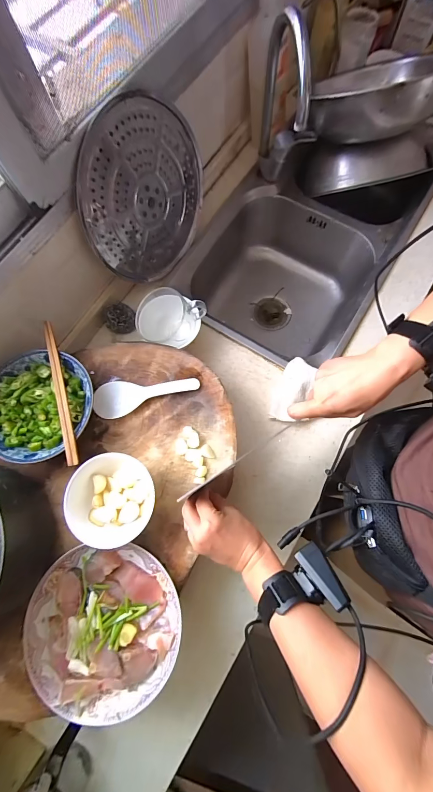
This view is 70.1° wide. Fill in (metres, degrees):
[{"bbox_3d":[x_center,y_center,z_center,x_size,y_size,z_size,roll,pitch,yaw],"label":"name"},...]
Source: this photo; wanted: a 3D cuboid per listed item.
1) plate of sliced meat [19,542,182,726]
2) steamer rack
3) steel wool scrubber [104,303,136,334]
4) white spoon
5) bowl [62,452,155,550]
[{"bbox_3d":[-0.153,0.304,0.407,0.204,0.036,0.190,0,75,1],"label":"plate of sliced meat"},{"bbox_3d":[-0.126,-0.359,0.555,0.021,0.267,0.279,31,104,25],"label":"steamer rack"},{"bbox_3d":[-0.196,-0.159,0.631,0.059,0.034,0.051,1,75,2],"label":"steel wool scrubber"},{"bbox_3d":[-0.113,0.002,0.505,0.168,0.015,0.060,-5,75,0],"label":"white spoon"},{"bbox_3d":[-0.145,0.146,0.437,0.116,0.063,0.114,0,75,1],"label":"bowl"}]

